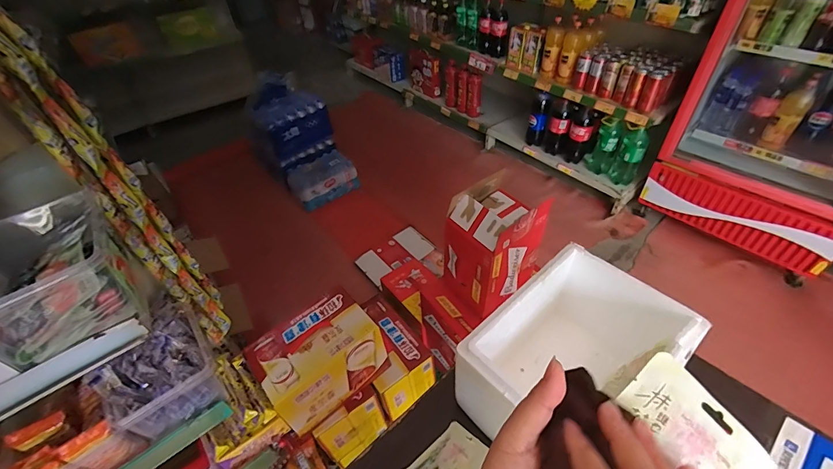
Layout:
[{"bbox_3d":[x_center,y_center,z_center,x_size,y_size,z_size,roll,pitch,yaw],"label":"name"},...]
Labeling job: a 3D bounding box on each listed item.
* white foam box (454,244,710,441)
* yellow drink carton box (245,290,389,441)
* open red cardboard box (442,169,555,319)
[{"bbox_3d":[0.230,0.191,0.566,0.271,0.173,0.209,-34,52,-26],"label":"white foam box"},{"bbox_3d":[-0.240,0.311,0.961,0.271,0.195,0.177,-34,51,-26],"label":"yellow drink carton box"},{"bbox_3d":[0.206,0.019,1.053,0.217,0.280,0.181,-32,50,-24],"label":"open red cardboard box"}]

